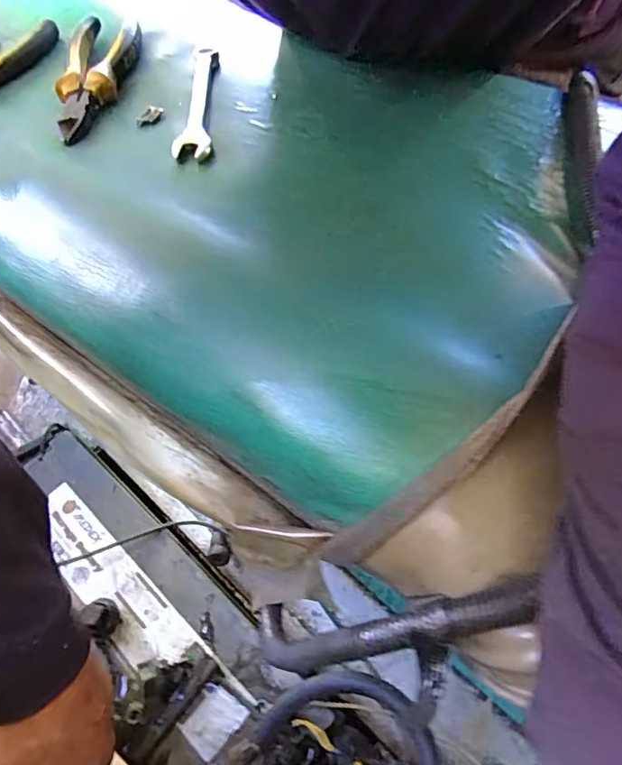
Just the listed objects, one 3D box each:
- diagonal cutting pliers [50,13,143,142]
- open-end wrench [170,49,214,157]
[{"bbox_3d":[-0.167,-0.240,0.421,0.054,0.030,0.140,-3,52,4],"label":"diagonal cutting pliers"},{"bbox_3d":[-0.079,-0.207,0.391,0.024,0.006,0.132,0,58,4],"label":"open-end wrench"}]

